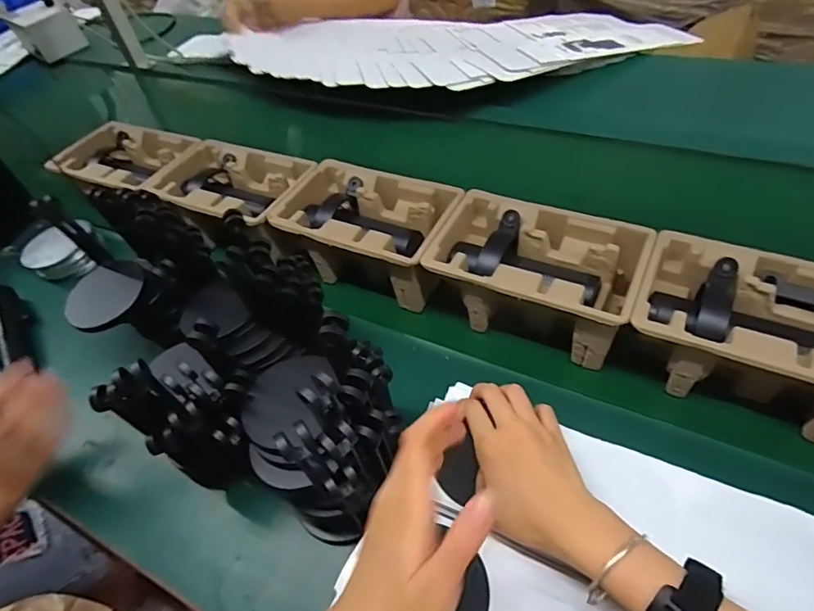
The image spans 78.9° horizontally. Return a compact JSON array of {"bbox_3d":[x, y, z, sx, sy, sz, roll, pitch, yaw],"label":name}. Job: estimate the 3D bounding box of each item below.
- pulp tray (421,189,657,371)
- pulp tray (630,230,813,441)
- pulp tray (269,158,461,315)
[{"bbox_3d":[0.148,-0.036,0.586,0.223,0.101,0.143,20,52,20],"label":"pulp tray"},{"bbox_3d":[0.346,0.026,0.496,0.222,0.099,0.144,20,52,20],"label":"pulp tray"},{"bbox_3d":[-0.056,-0.101,0.675,0.230,0.097,0.146,19,52,20],"label":"pulp tray"}]

